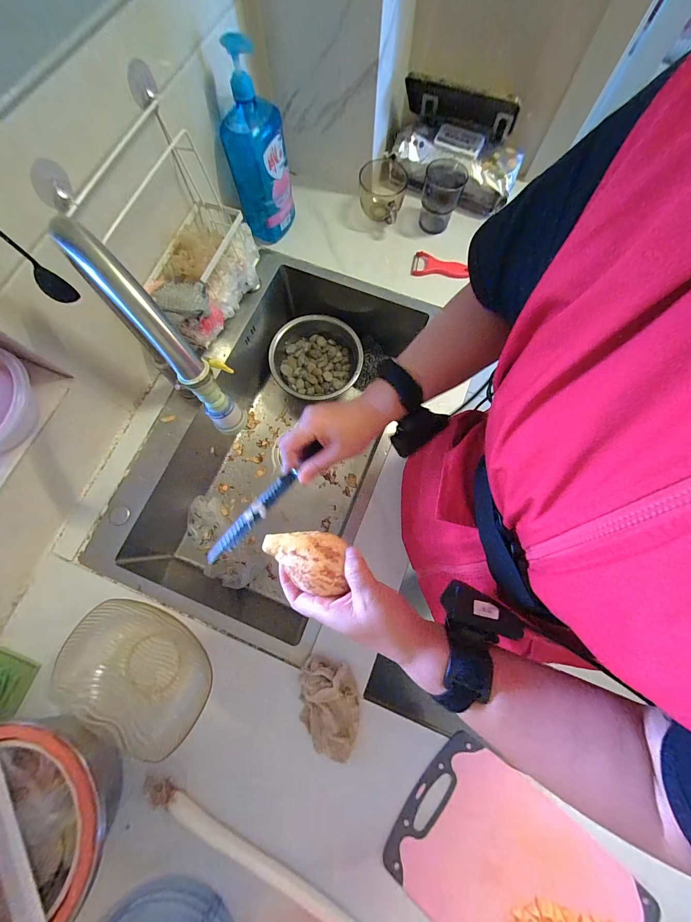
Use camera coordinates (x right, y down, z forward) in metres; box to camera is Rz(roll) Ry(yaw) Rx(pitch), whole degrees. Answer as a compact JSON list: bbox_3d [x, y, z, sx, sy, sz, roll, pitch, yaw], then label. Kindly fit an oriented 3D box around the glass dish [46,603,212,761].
[{"bbox_3d":[-0.331,0.322,0.511,0.239,0.048,0.173,25,77,7],"label":"glass dish"}]

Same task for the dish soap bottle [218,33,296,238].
[{"bbox_3d":[-0.171,-0.595,0.639,0.111,0.282,0.091,-9,75,-2],"label":"dish soap bottle"}]

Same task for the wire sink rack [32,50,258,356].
[{"bbox_3d":[-0.285,-0.370,0.548,0.153,0.250,0.264,17,76,5],"label":"wire sink rack"}]

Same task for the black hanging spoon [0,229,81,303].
[{"bbox_3d":[-0.346,-0.220,0.344,0.018,0.132,0.026,37,78,9],"label":"black hanging spoon"}]

